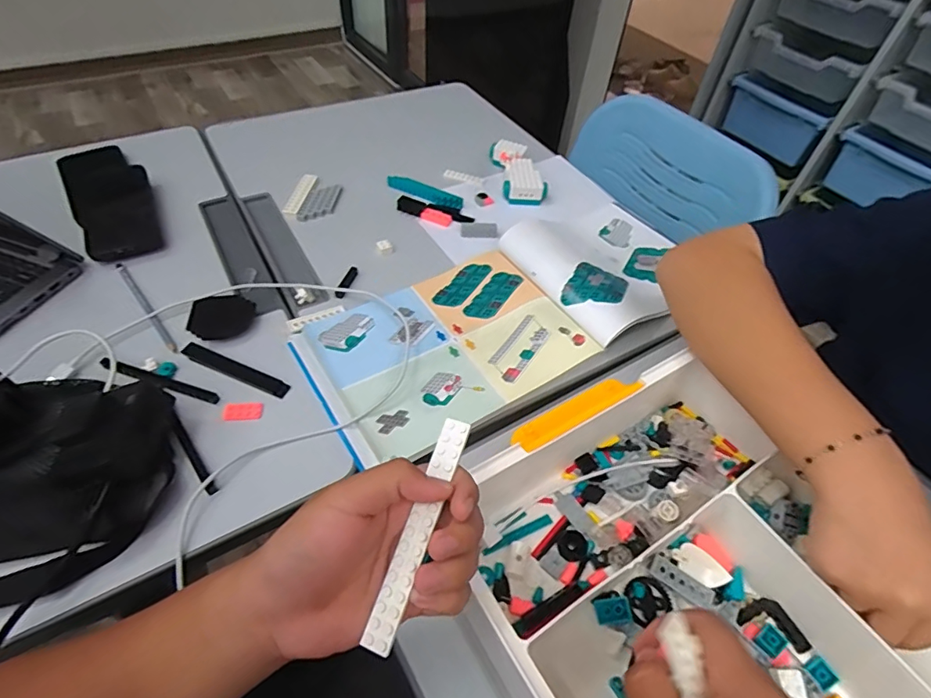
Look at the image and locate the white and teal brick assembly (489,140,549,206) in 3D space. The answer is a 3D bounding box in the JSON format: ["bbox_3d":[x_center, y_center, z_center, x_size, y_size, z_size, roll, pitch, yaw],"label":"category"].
[{"bbox_3d":[0.078,-0.266,0.733,0.062,0.031,0.122,-5,51,-8],"label":"white and teal brick assembly"}]

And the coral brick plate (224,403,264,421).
[{"bbox_3d":[-0.208,0.059,0.459,0.034,0.006,0.016,-4,51,-7],"label":"coral brick plate"}]

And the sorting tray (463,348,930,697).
[{"bbox_3d":[0.212,0.206,0.319,0.310,0.076,0.434,-24,56,-22],"label":"sorting tray"}]

